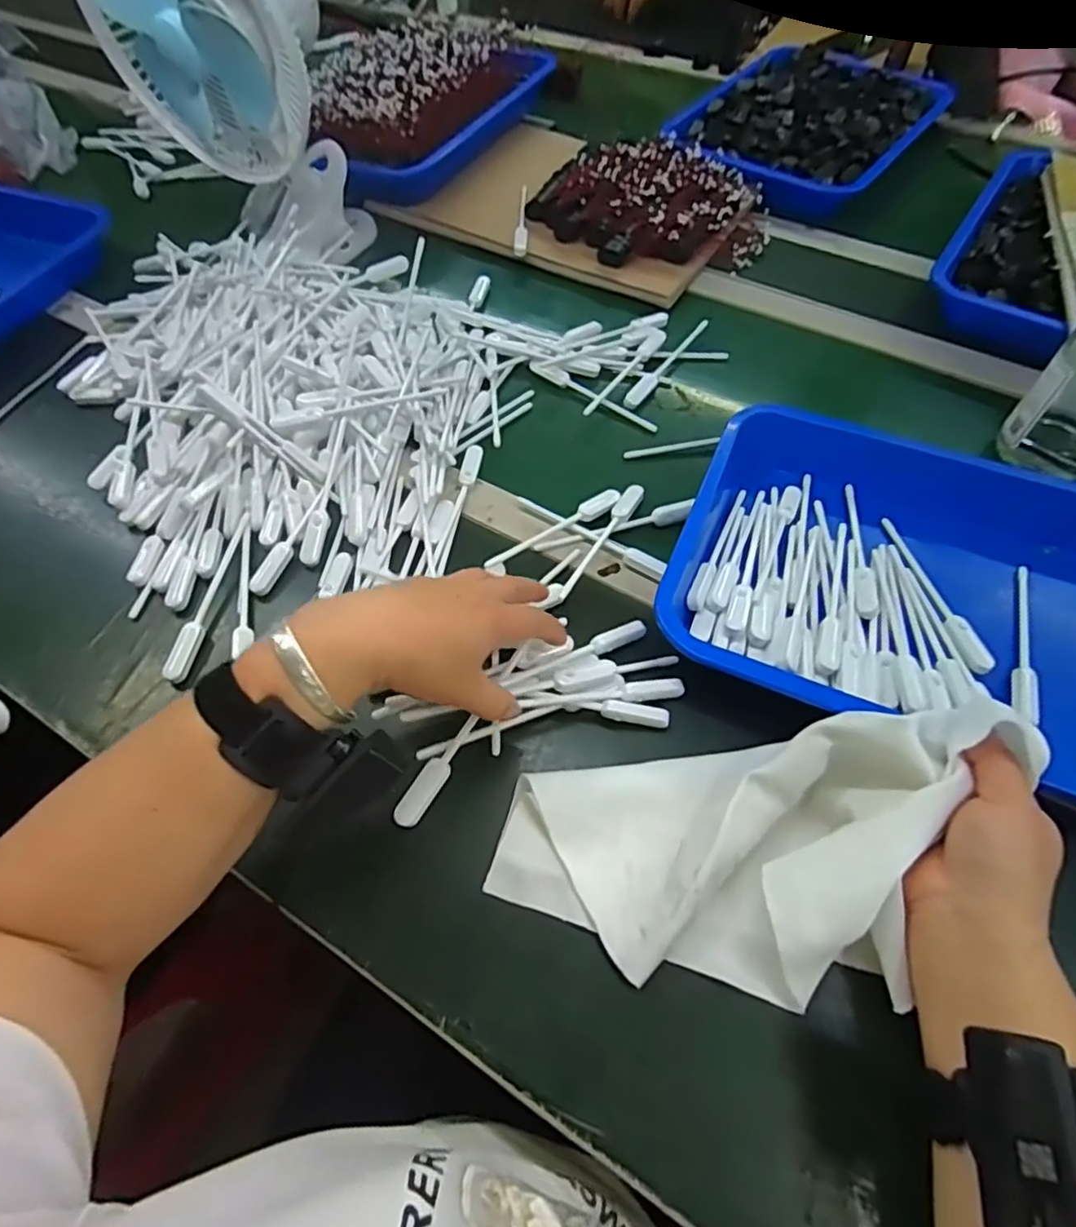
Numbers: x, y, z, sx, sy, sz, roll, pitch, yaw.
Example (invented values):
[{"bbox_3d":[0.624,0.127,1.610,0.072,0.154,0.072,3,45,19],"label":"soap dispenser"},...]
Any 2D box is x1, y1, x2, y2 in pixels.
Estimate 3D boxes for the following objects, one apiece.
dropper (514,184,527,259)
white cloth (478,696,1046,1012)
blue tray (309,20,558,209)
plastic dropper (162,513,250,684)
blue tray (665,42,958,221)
[{"bbox_3d":[-0.019,-0.452,0.743,0.015,0.014,0.125,0,58,0],"label":"dropper"},{"bbox_3d":[0.114,0.123,0.340,0.267,0.093,0.126,-3,58,-2],"label":"white cloth"},{"bbox_3d":[-0.156,-0.652,0.828,0.240,0.080,0.388,26,61,15],"label":"blue tray"},{"bbox_3d":[-0.242,-0.015,0.473,0.015,0.011,0.139,5,59,5],"label":"plastic dropper"},{"bbox_3d":[0.342,-0.632,0.834,0.262,0.053,0.385,33,65,20],"label":"blue tray"}]

